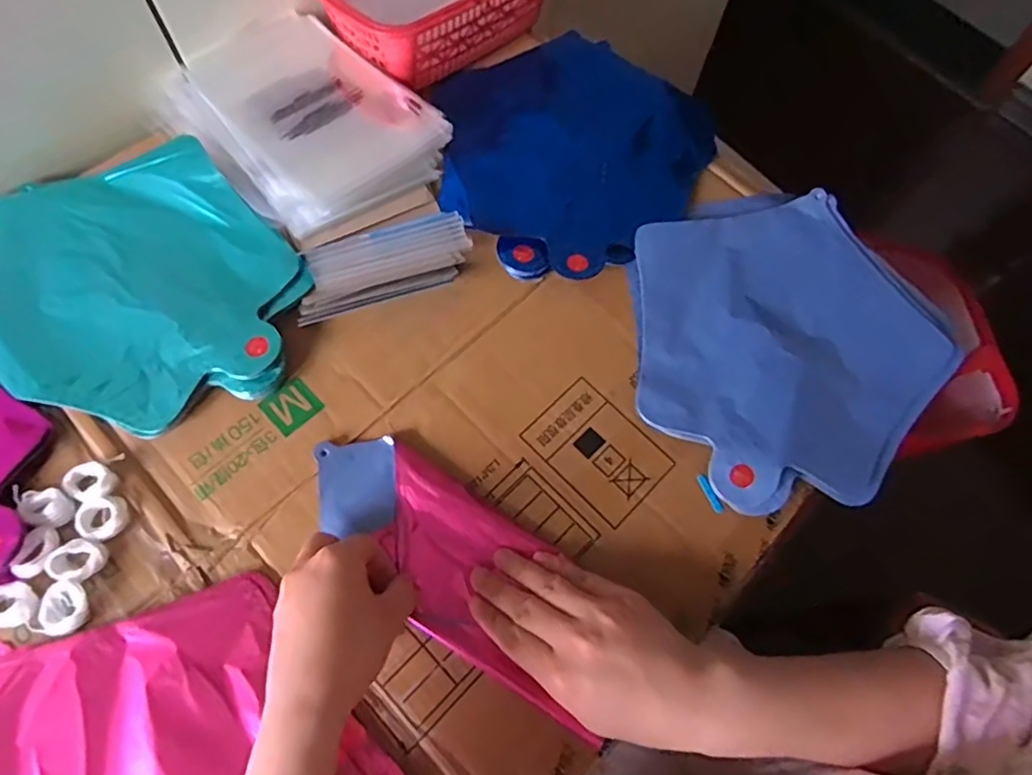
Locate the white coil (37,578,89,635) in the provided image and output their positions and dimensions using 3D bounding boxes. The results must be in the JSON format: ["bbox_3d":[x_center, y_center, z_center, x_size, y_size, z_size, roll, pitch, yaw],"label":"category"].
[{"bbox_3d":[-0.271,0.132,0.369,0.026,0.004,0.031,-20,69,-12],"label":"white coil"}]

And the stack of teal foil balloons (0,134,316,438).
[{"bbox_3d":[-0.276,-0.075,0.443,0.200,0.019,0.252,-38,73,-18],"label":"stack of teal foil balloons"}]

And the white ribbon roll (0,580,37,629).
[{"bbox_3d":[-0.295,0.125,0.358,0.026,0.009,0.025,1,66,-3],"label":"white ribbon roll"}]

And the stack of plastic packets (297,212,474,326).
[{"bbox_3d":[-0.096,-0.090,0.457,0.130,0.020,0.064,-20,69,-11],"label":"stack of plastic packets"}]

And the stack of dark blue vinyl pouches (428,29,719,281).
[{"bbox_3d":[0.046,-0.210,0.529,0.253,0.028,0.223,-39,74,-18],"label":"stack of dark blue vinyl pouches"}]

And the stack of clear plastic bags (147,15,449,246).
[{"bbox_3d":[-0.182,-0.230,0.510,0.159,0.025,0.228,-41,74,-18],"label":"stack of clear plastic bags"}]

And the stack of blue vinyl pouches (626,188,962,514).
[{"bbox_3d":[0.195,-0.041,0.456,0.235,0.015,0.228,-33,72,-16],"label":"stack of blue vinyl pouches"}]

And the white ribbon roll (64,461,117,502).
[{"bbox_3d":[-0.267,0.060,0.389,0.027,0.009,0.024,27,67,9],"label":"white ribbon roll"}]

